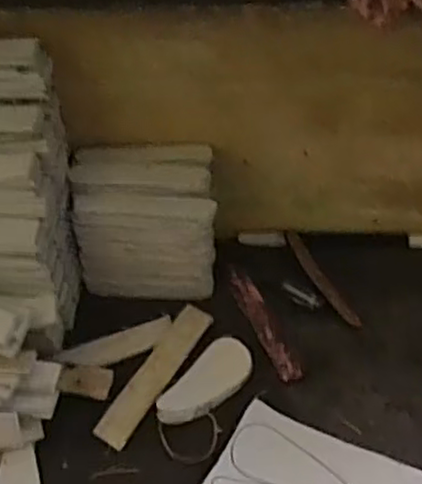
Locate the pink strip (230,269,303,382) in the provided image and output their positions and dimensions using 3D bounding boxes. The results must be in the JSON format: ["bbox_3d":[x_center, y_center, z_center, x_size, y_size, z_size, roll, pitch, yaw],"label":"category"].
[{"bbox_3d":[0.035,0.054,0.463,0.016,0.004,0.095,-17,49,-12],"label":"pink strip"}]

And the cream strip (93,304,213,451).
[{"bbox_3d":[-0.037,0.084,0.439,0.024,0.006,0.106,23,53,23],"label":"cream strip"}]

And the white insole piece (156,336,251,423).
[{"bbox_3d":[-0.002,0.088,0.422,0.032,0.006,0.070,41,61,13],"label":"white insole piece"}]

